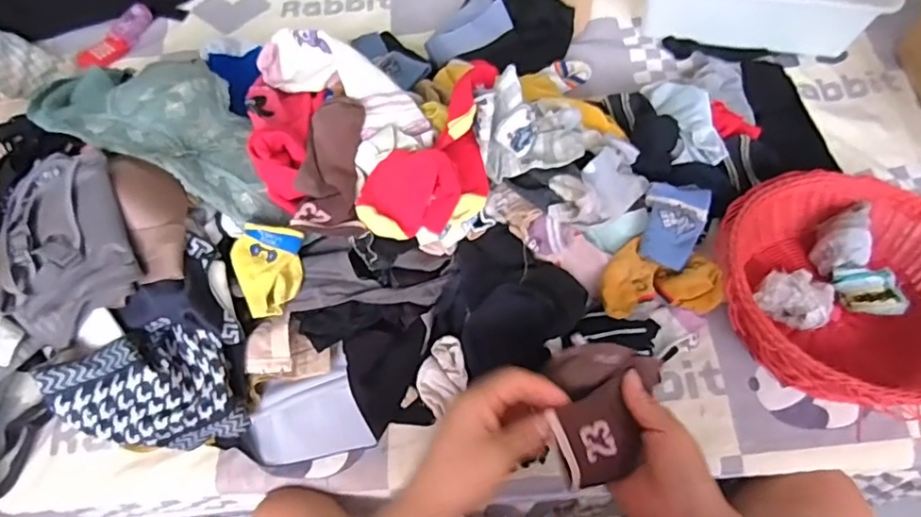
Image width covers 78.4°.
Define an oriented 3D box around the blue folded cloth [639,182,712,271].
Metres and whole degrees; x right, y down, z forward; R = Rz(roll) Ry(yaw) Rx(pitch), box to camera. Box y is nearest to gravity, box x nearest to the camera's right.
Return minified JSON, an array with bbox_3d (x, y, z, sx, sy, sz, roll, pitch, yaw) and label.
[{"bbox_3d":[0.246,-0.043,0.642,0.075,0.018,0.112,23,68,-14],"label":"blue folded cloth"}]

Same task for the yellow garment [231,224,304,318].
[{"bbox_3d":[-0.192,0.011,0.556,0.070,0.036,0.083,3,62,4],"label":"yellow garment"}]

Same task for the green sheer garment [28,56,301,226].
[{"bbox_3d":[-0.297,-0.144,0.598,0.287,0.072,0.145,20,64,12],"label":"green sheer garment"}]

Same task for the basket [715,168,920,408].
[{"bbox_3d":[0.432,0.043,0.655,0.276,0.123,0.274,-1,62,2],"label":"basket"}]

